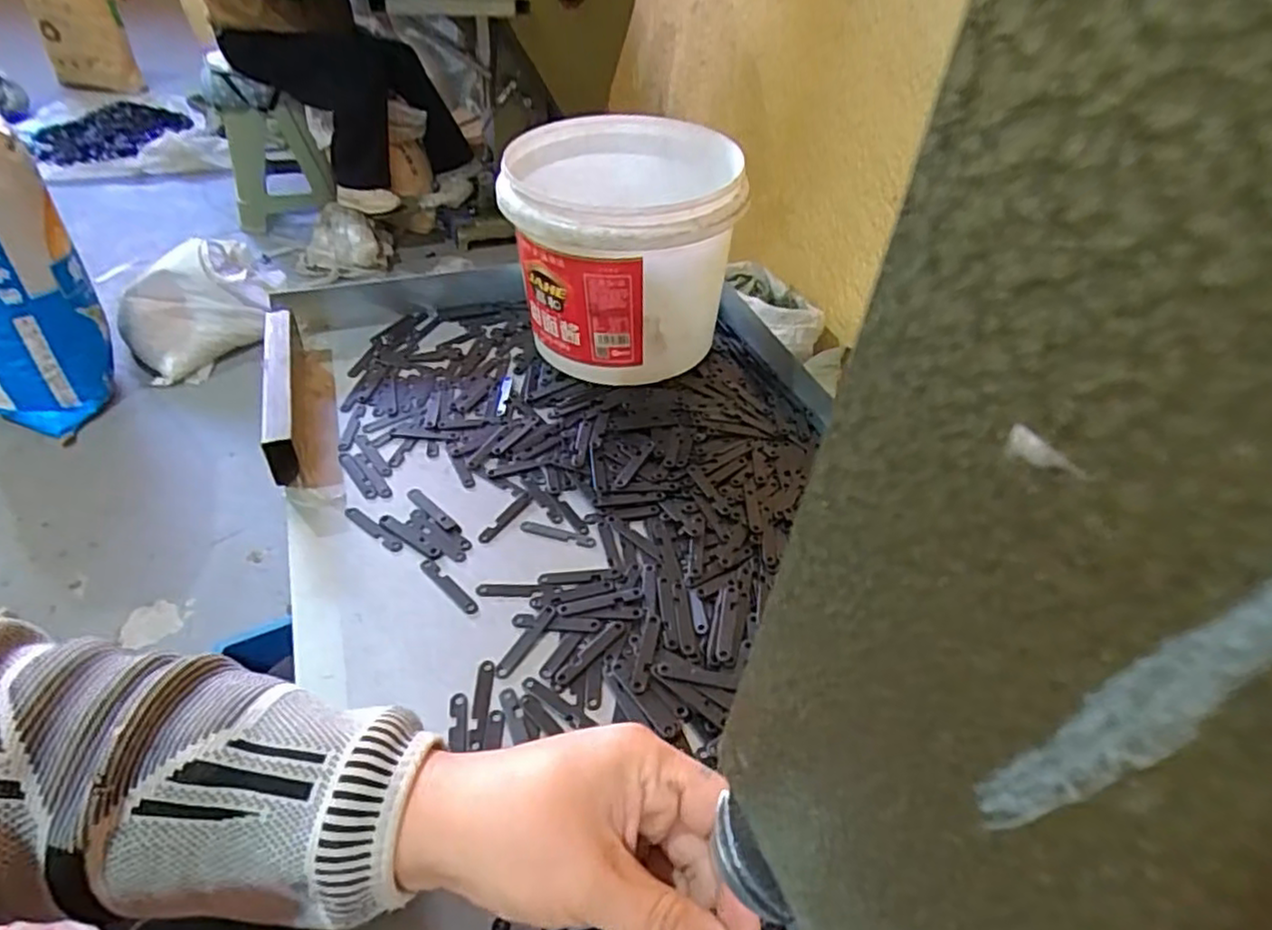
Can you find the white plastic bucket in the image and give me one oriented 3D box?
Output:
[{"bbox_3d":[-0.017,-0.173,0.581,0.172,0.157,0.182,-3,44,-6],"label":"white plastic bucket"}]

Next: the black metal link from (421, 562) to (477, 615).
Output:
[{"bbox_3d":[-0.115,0.074,0.429,0.052,0.004,0.009,34,52,29],"label":"black metal link"}]

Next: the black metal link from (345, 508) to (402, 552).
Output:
[{"bbox_3d":[-0.172,0.042,0.457,0.051,0.004,0.009,30,50,26],"label":"black metal link"}]

